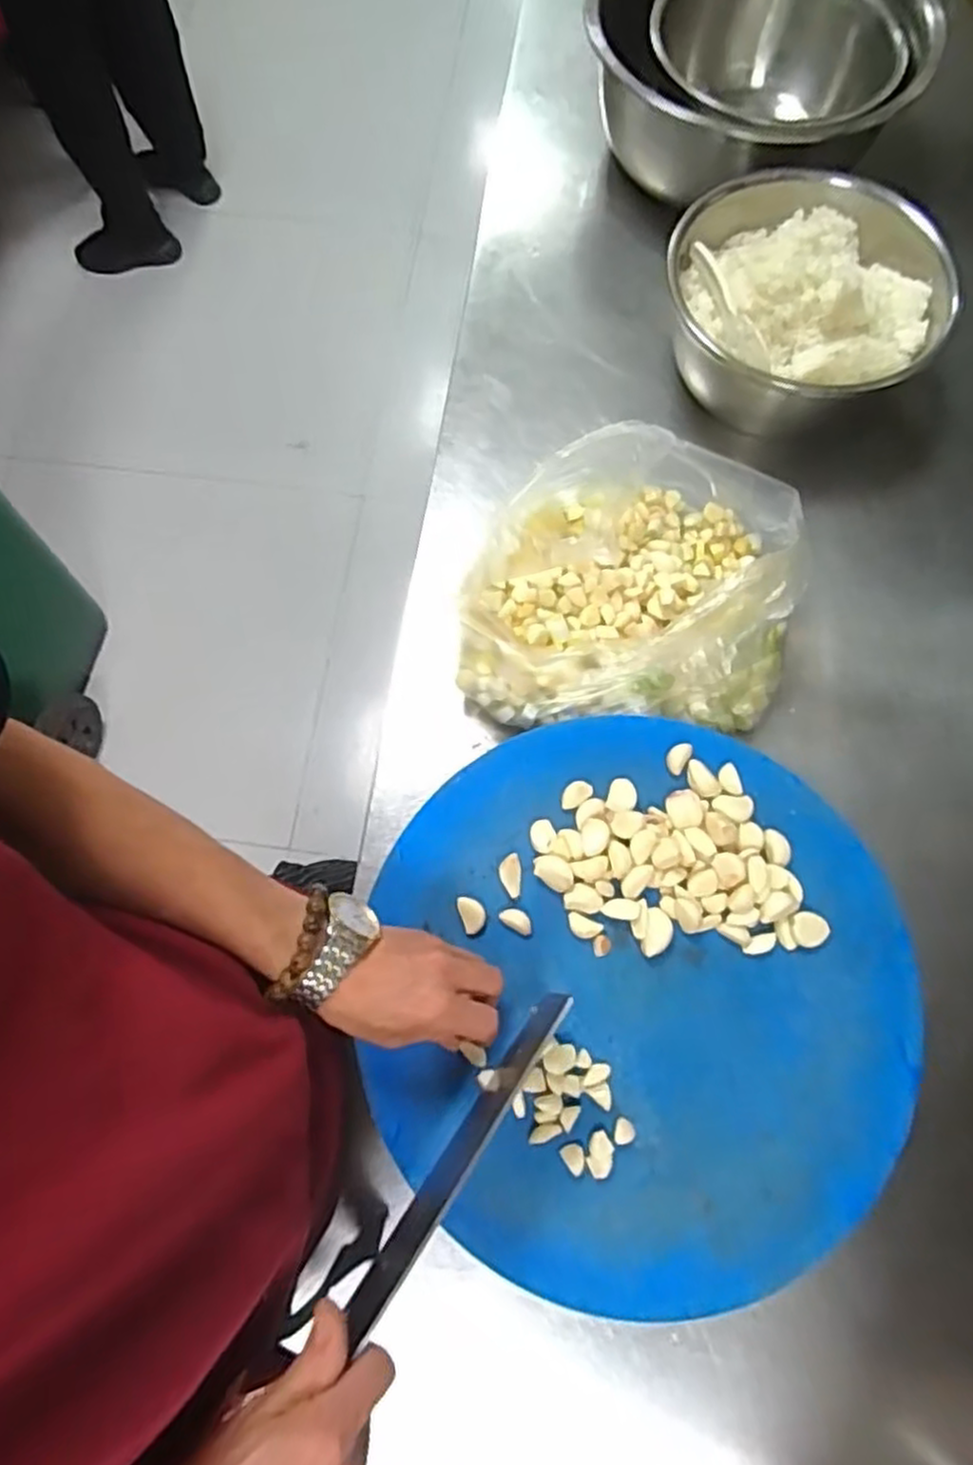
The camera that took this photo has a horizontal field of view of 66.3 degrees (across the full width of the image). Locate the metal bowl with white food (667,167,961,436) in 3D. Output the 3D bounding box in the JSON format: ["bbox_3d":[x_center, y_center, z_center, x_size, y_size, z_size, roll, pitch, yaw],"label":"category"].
[{"bbox_3d":[0.305,-0.420,0.743,0.250,0.144,0.231,0,72,0],"label":"metal bowl with white food"}]

